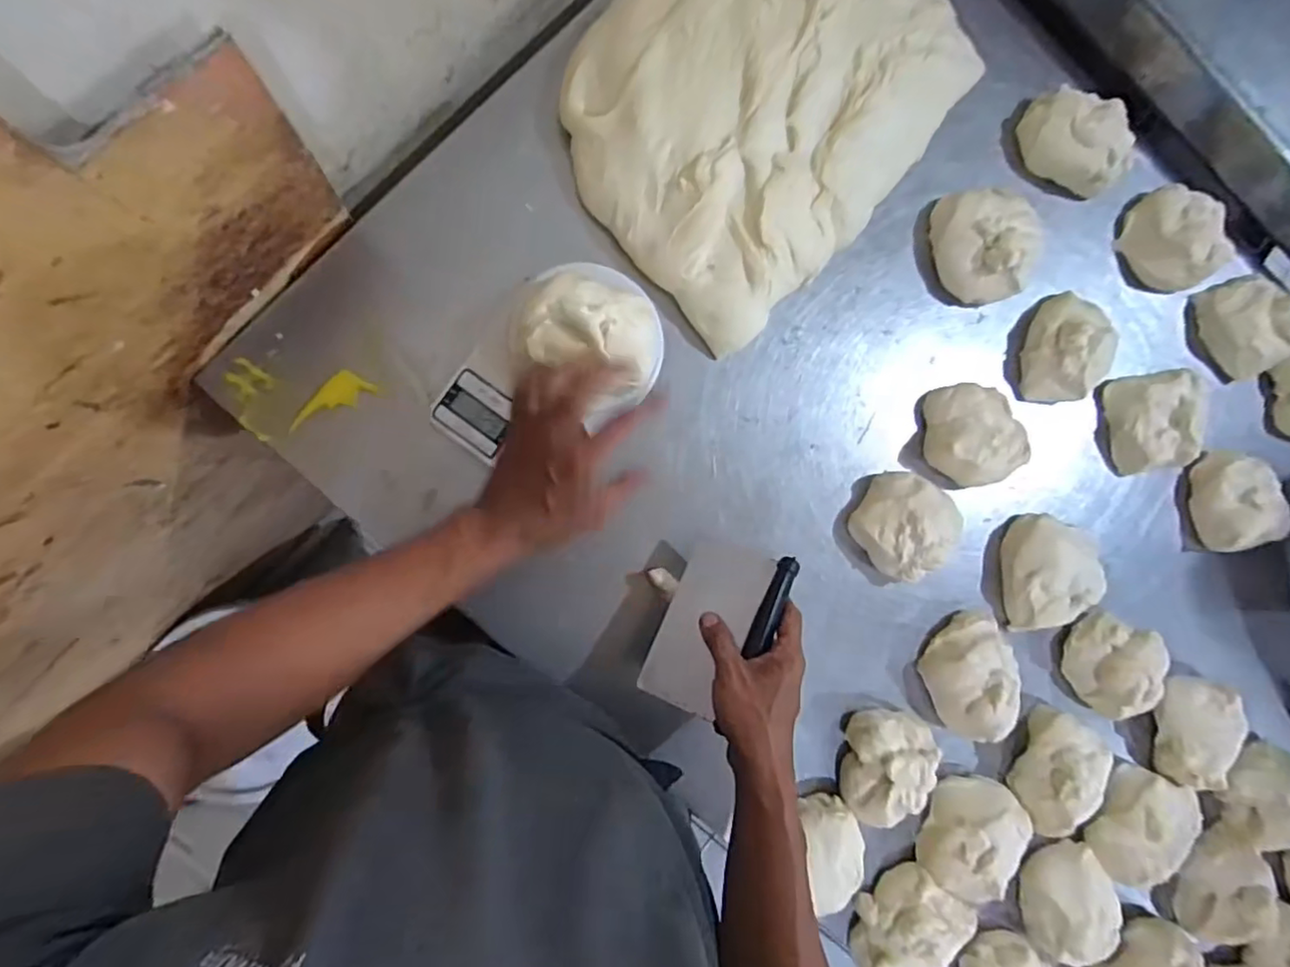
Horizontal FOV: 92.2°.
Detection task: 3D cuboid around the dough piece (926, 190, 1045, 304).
[{"bbox_3d":[0.358,-0.249,0.644,0.104,0.055,0.118,-7,89,-9],"label":"dough piece"}]

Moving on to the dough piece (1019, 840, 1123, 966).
[{"bbox_3d":[0.435,0.422,0.631,0.091,0.042,0.114,0,88,-9],"label":"dough piece"}]

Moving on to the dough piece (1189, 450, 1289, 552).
[{"bbox_3d":[0.654,0.017,0.681,0.087,0.043,0.108,-2,88,-9],"label":"dough piece"}]

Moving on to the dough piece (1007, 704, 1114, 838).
[{"bbox_3d":[0.424,0.296,0.632,0.071,0.054,0.118,27,84,-7],"label":"dough piece"}]

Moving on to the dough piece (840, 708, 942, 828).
[{"bbox_3d":[0.239,0.274,0.604,0.081,0.053,0.103,10,86,-8],"label":"dough piece"}]

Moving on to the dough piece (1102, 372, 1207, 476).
[{"bbox_3d":[0.557,-0.069,0.671,0.101,0.040,0.105,-9,89,-9],"label":"dough piece"}]

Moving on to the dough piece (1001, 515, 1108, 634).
[{"bbox_3d":[0.427,0.091,0.644,0.103,0.043,0.119,-2,88,-9],"label":"dough piece"}]

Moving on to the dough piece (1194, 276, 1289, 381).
[{"bbox_3d":[0.672,-0.175,0.687,0.081,0.048,0.111,-10,89,-9],"label":"dough piece"}]

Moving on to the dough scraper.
[{"bbox_3d":[0.063,0.125,0.546,0.093,0.016,0.149,21,73,15],"label":"dough scraper"}]

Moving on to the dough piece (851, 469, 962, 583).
[{"bbox_3d":[0.262,0.044,0.617,0.099,0.050,0.097,34,83,-6],"label":"dough piece"}]

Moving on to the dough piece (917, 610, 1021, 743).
[{"bbox_3d":[0.333,0.191,0.619,0.094,0.050,0.118,26,84,-7],"label":"dough piece"}]

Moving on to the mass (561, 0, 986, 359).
[{"bbox_3d":[0.119,-0.370,0.603,0.395,0.078,0.299,-44,94,-8],"label":"mass"}]

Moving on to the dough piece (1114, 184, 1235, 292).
[{"bbox_3d":[0.582,-0.269,0.682,0.098,0.043,0.111,-33,93,-9],"label":"dough piece"}]

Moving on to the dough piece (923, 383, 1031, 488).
[{"bbox_3d":[0.342,-0.052,0.636,0.099,0.049,0.105,-4,88,-9],"label":"dough piece"}]

